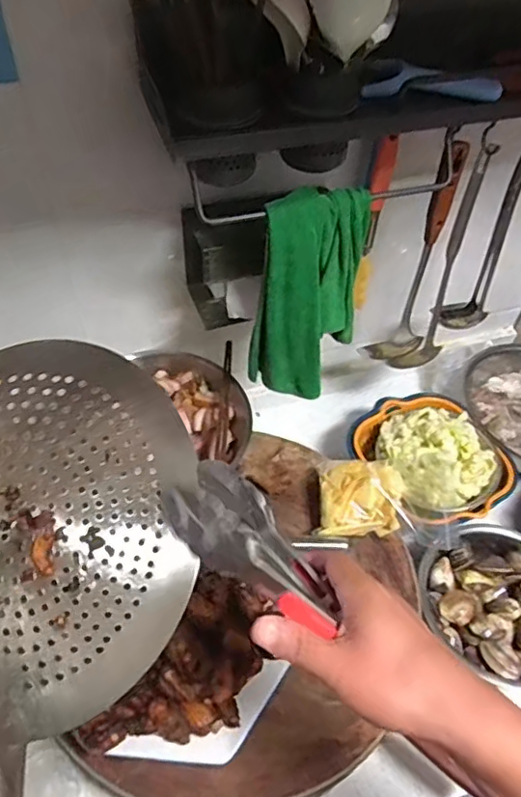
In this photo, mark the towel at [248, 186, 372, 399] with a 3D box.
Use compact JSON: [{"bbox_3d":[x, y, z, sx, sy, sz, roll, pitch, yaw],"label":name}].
[{"bbox_3d":[0.052,-0.107,0.638,0.117,0.252,0.052,-12,42,-14],"label":"towel"}]

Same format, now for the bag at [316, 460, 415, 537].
[{"bbox_3d":[0.133,0.134,0.762,0.119,0.055,0.101,0,49,-4],"label":"bag"}]

